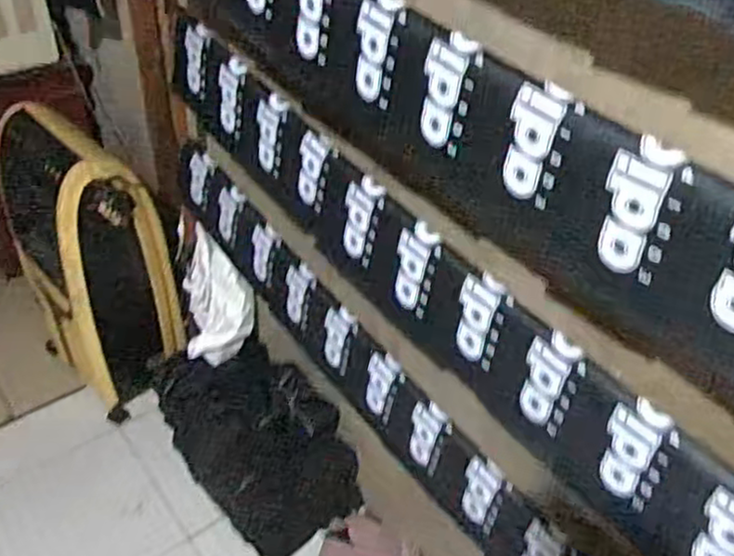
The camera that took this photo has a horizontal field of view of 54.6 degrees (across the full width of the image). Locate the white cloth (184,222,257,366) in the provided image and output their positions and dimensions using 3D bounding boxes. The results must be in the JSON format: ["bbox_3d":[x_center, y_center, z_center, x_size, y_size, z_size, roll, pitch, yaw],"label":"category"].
[{"bbox_3d":[-0.363,0.046,1.732,0.162,0.344,0.083,-5,18,-11],"label":"white cloth"}]

